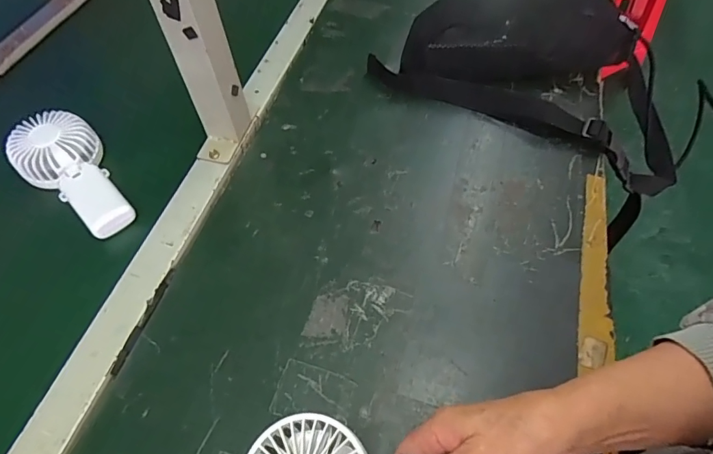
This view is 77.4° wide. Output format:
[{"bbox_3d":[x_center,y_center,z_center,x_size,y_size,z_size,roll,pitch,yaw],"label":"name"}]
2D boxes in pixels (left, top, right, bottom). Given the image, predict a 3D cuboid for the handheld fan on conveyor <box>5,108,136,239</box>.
[{"bbox_3d":[-0.304,-0.061,0.481,0.175,0.044,0.084,37,65,24],"label":"handheld fan on conveyor"}]

